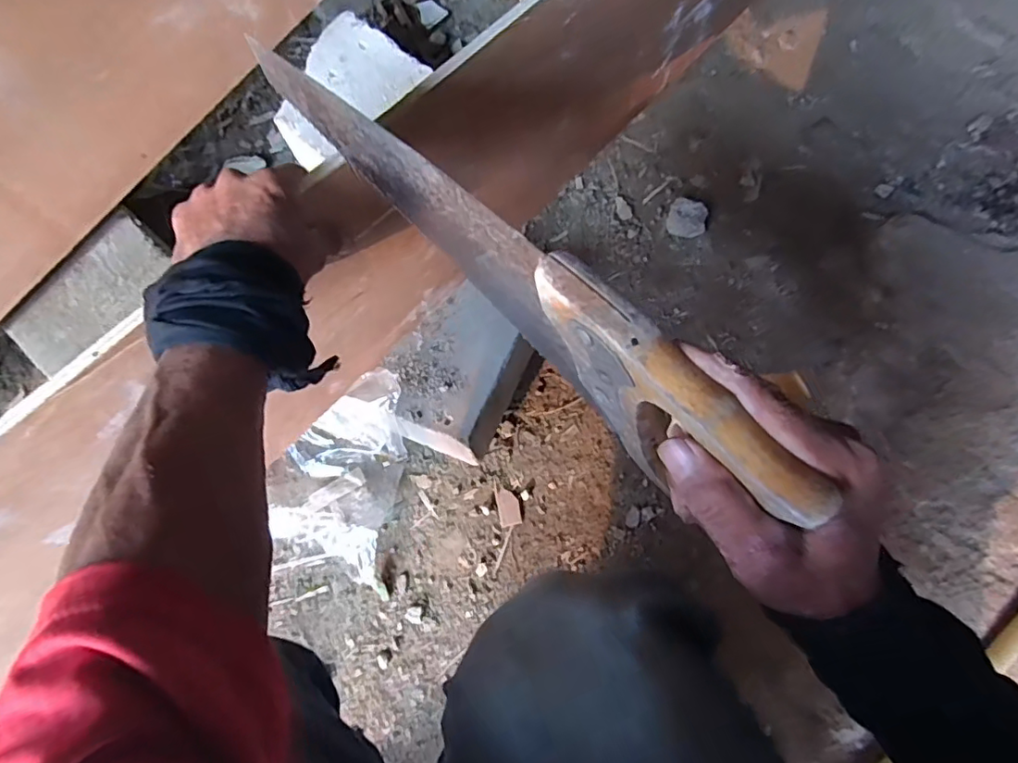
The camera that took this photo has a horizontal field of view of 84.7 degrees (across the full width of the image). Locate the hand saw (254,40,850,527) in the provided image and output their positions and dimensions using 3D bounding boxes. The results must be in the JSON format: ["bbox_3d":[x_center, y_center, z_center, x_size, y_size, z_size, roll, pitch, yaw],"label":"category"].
[{"bbox_3d":[-0.018,-0.074,0.335,0.028,0.096,0.432,-39,63,-13],"label":"hand saw"}]

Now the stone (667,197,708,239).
[{"bbox_3d":[0.239,-0.217,0.753,0.053,0.033,0.049,0,76,1],"label":"stone"}]

